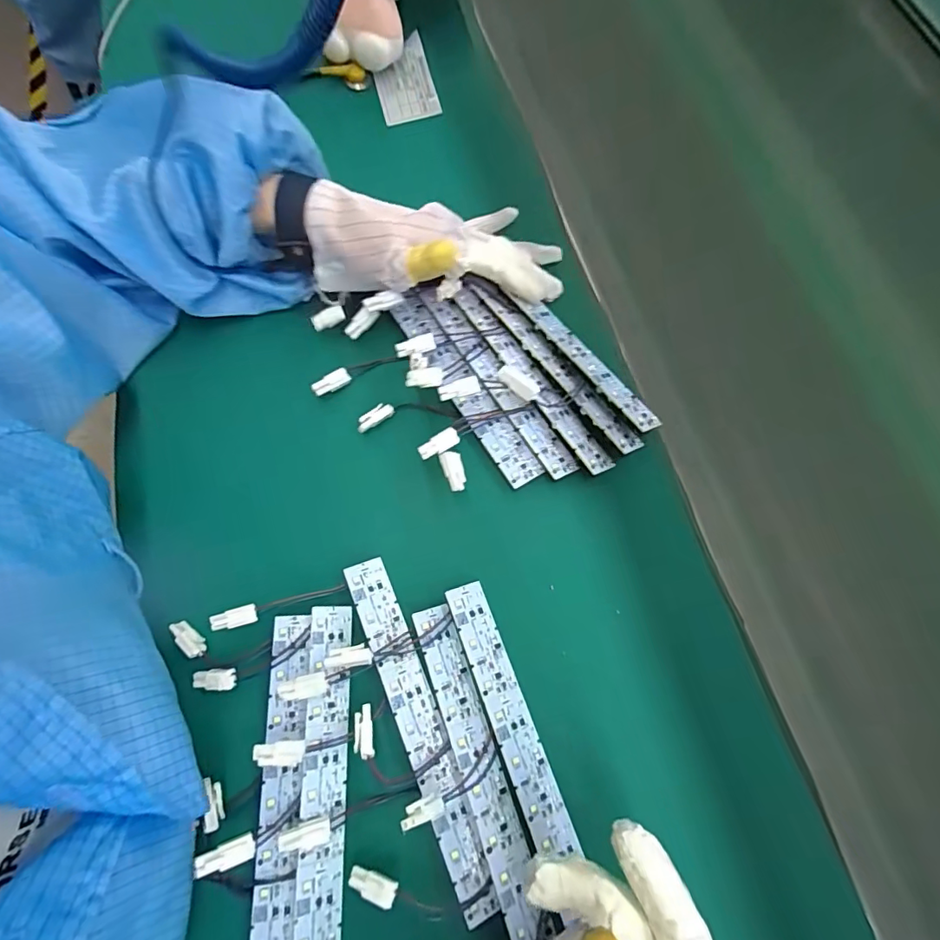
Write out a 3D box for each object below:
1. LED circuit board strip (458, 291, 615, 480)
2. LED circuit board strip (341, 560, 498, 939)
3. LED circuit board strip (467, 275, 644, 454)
[{"bbox_3d":[0.040,-0.066,0.340,0.020,0.007,0.163,-31,75,-9],"label":"LED circuit board strip"},{"bbox_3d":[-0.029,0.141,0.282,0.024,0.004,0.189,-16,71,-25],"label":"LED circuit board strip"},{"bbox_3d":[0.055,-0.075,0.343,0.018,0.006,0.164,-30,70,-24],"label":"LED circuit board strip"}]

